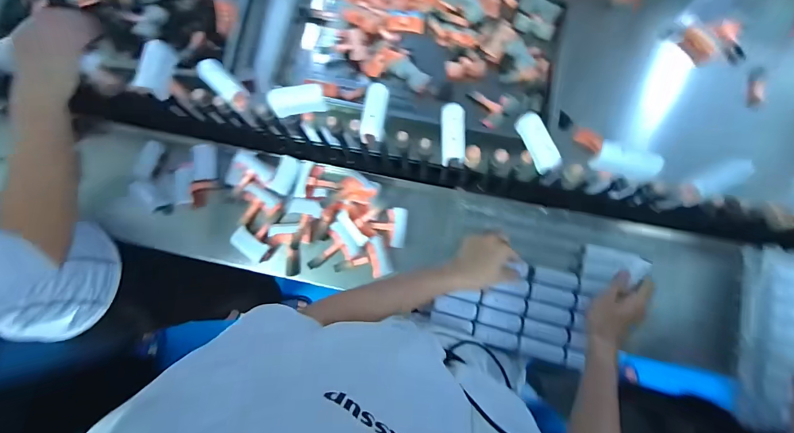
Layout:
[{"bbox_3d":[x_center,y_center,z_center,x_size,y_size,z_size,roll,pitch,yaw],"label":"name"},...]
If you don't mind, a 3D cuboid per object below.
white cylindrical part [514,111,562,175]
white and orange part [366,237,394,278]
[{"bbox_3d":[0.186,-0.099,0.475,0.026,0.029,0.083,-26,81,-5],"label":"white cylindrical part"},{"bbox_3d":[-0.036,0.077,0.694,0.039,0.025,0.074,-19,80,-4],"label":"white and orange part"}]

